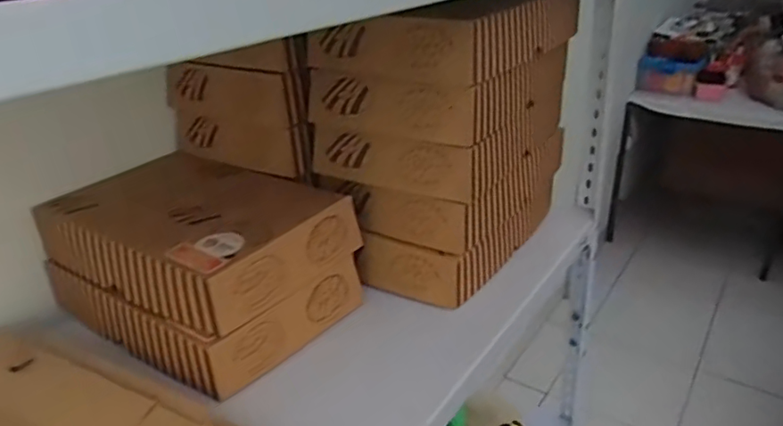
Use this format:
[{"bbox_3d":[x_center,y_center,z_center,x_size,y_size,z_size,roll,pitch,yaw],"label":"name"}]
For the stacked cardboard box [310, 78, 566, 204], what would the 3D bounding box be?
[{"bbox_3d":[0.068,-0.101,0.713,0.188,0.061,0.281,15,30,30],"label":"stacked cardboard box"}]

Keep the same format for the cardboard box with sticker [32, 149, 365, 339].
[{"bbox_3d":[-0.199,0.012,0.615,0.272,0.061,0.201,17,31,33],"label":"cardboard box with sticker"}]

